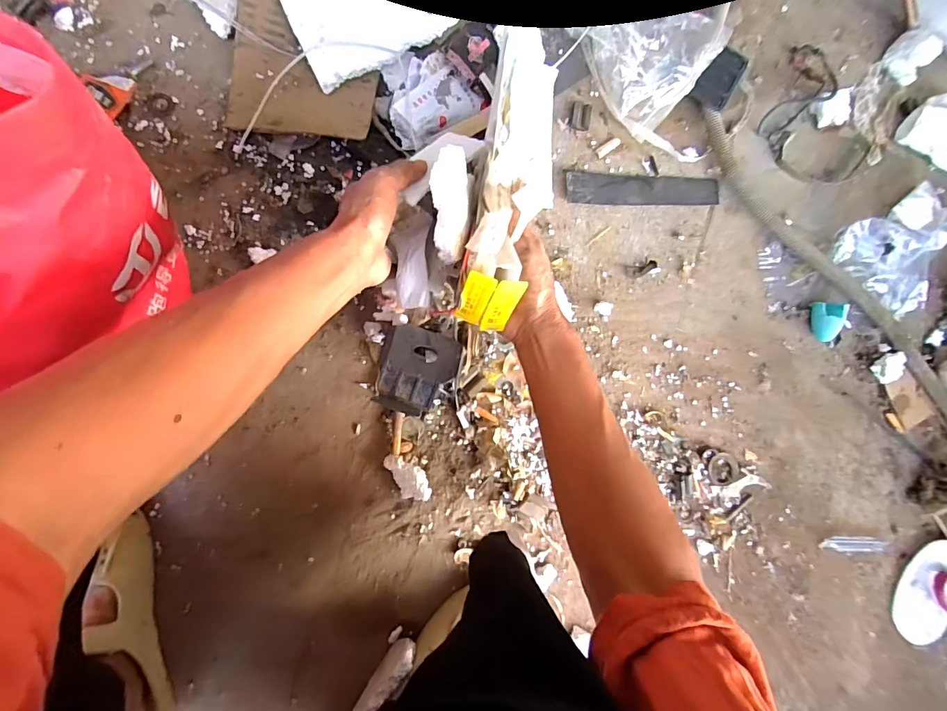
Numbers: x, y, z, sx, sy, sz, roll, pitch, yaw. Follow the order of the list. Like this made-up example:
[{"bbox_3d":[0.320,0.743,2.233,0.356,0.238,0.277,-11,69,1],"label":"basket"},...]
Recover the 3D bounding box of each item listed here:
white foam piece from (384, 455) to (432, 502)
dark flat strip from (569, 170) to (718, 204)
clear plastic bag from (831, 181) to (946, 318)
[{"bbox_3d":[-0.071,0.135,0.483,0.032,0.015,0.063,-28,93,-8],"label":"white foam piece"},{"bbox_3d":[0.211,-0.205,0.539,0.202,0.005,0.038,-1,80,-10],"label":"dark flat strip"},{"bbox_3d":[0.550,-0.154,0.565,0.141,0.043,0.159,28,85,-7],"label":"clear plastic bag"}]

